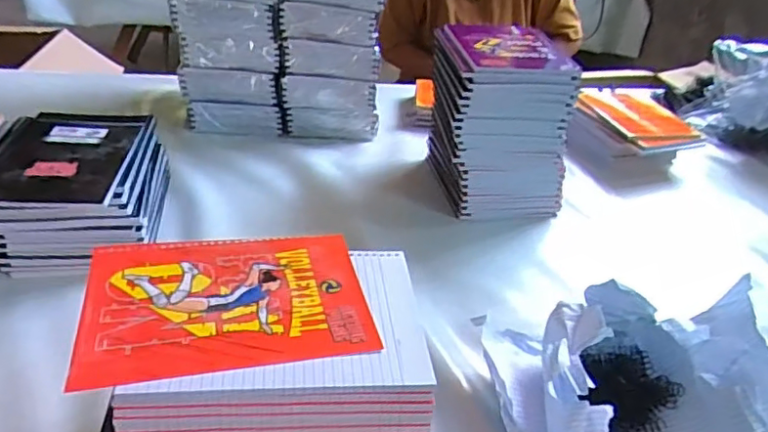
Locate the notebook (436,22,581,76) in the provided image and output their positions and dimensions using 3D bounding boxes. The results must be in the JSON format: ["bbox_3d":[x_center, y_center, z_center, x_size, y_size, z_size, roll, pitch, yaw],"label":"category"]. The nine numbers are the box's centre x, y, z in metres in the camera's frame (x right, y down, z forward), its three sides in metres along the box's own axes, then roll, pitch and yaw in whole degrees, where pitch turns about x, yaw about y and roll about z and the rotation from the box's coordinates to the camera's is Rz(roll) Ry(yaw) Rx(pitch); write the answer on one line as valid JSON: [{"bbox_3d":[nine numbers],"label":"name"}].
[{"bbox_3d":[0.177,-0.254,0.883,0.177,0.014,0.234,2,31,-7],"label":"notebook"}]

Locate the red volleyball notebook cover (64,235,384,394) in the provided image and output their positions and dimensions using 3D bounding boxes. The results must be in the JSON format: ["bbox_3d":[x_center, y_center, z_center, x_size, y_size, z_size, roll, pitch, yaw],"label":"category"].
[{"bbox_3d":[-0.113,0.059,0.436,0.194,0.006,0.146,-4,33,-15],"label":"red volleyball notebook cover"}]

